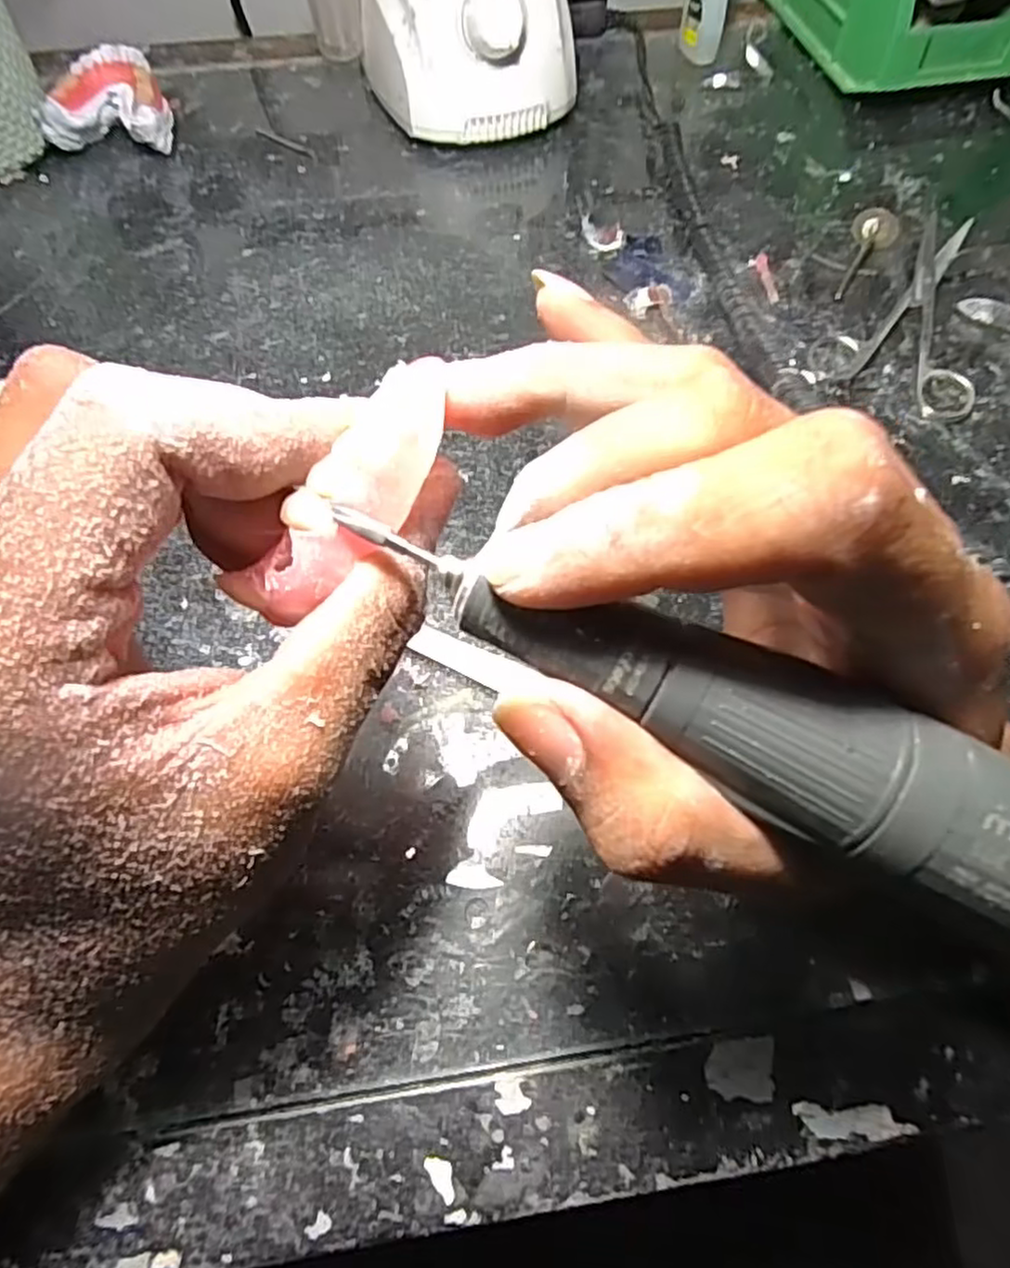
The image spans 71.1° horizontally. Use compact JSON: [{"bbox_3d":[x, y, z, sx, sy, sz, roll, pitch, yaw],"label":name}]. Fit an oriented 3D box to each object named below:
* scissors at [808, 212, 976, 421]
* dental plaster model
[{"bbox_3d":[0.199,-0.158,0.339,0.071,0.008,0.131,26,66,12],"label":"scissors"},{"bbox_3d":[-0.215,-0.291,0.391,0.060,0.034,0.056,-1,63,-1],"label":"dental plaster model"}]

